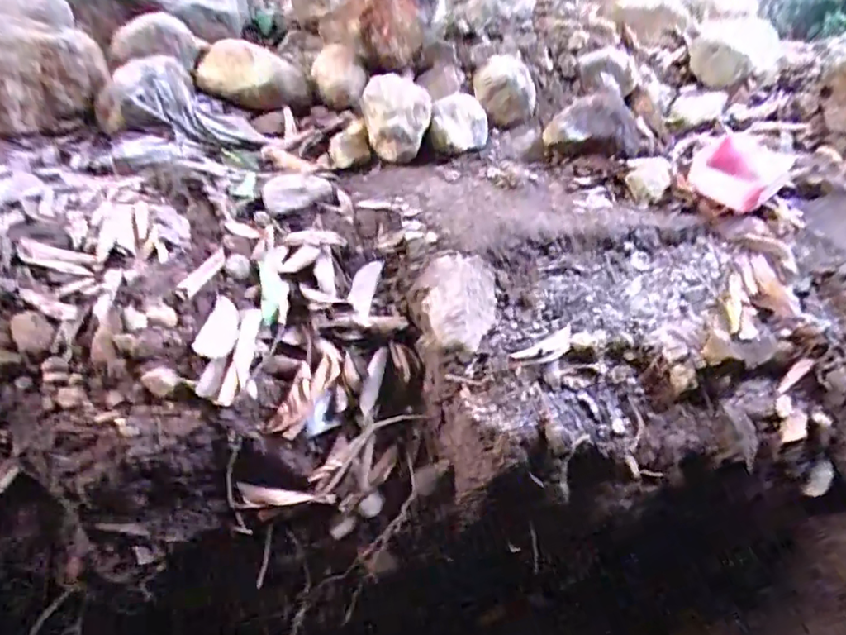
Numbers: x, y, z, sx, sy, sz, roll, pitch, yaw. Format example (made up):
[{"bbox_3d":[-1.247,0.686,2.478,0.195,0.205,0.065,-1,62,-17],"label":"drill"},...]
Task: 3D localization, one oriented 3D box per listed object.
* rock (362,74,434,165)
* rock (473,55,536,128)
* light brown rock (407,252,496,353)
[{"bbox_3d":[-0.041,-0.314,0.910,0.106,0.109,0.125,0,38,-7],"label":"rock"},{"bbox_3d":[0.135,-0.372,0.962,0.105,0.088,0.109,12,38,8],"label":"rock"},{"bbox_3d":[0.044,-0.018,0.747,0.105,0.044,0.135,-2,69,-17],"label":"light brown rock"}]

